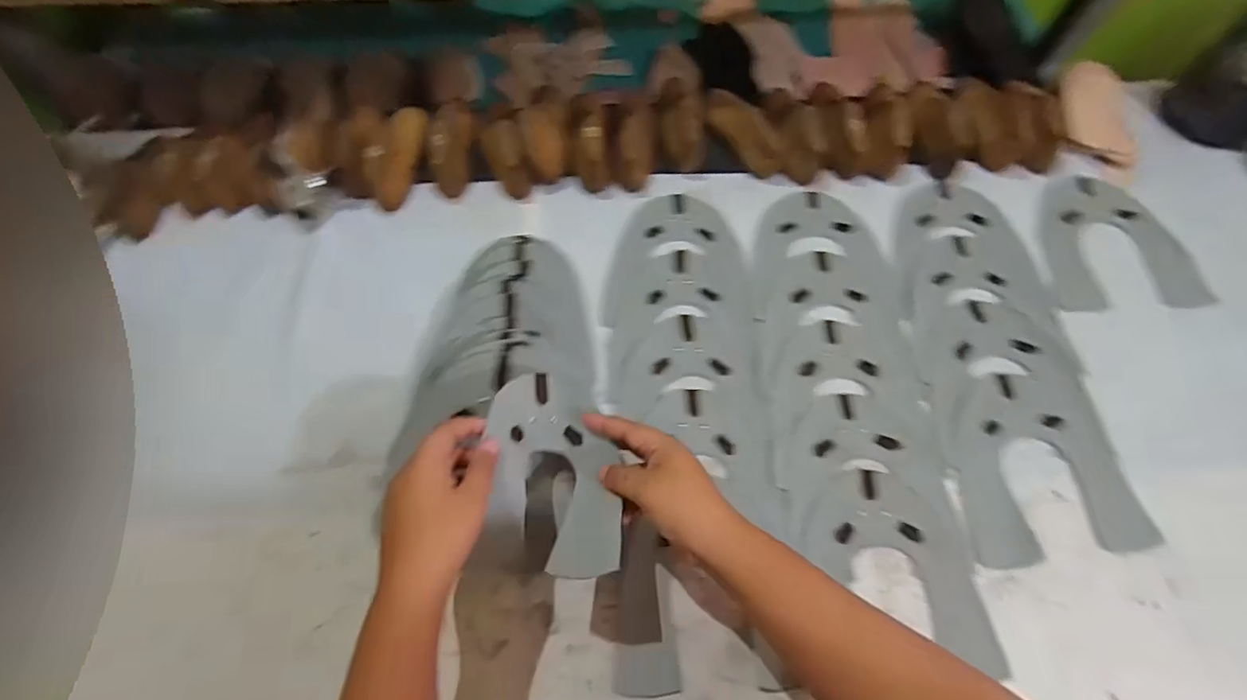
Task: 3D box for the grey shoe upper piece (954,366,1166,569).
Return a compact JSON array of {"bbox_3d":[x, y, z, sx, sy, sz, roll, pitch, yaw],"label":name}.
[{"bbox_3d":[0.364,0.098,0.491,0.149,0.008,0.161,-7,66,0],"label":"grey shoe upper piece"}]

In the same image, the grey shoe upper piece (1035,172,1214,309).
[{"bbox_3d":[0.510,-0.116,0.580,0.143,0.010,0.163,-1,66,0],"label":"grey shoe upper piece"}]

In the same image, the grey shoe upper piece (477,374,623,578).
[{"bbox_3d":[-0.052,0.087,0.418,0.094,0.037,0.151,0,66,1],"label":"grey shoe upper piece"}]

